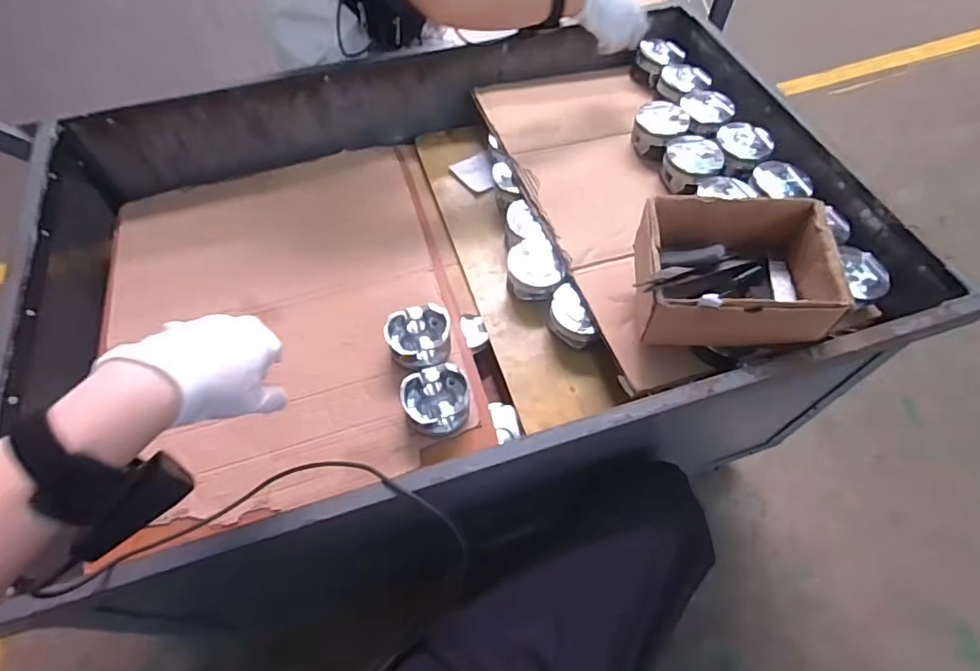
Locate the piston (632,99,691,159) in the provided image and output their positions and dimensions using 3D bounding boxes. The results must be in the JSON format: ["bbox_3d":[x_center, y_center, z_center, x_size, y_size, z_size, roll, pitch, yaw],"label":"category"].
[{"bbox_3d":[0.282,-0.337,0.864,0.085,0.070,0.079,-4,58,-1],"label":"piston"}]

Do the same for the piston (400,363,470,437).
[{"bbox_3d":[-0.067,0.084,0.673,0.083,0.045,0.081,-1,58,1],"label":"piston"}]

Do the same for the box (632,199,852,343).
[{"bbox_3d":[0.277,-0.076,0.603,0.200,0.088,0.158,1,58,2],"label":"box"}]

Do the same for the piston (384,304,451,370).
[{"bbox_3d":[-0.095,0.006,0.726,0.089,0.052,0.080,-19,59,-10],"label":"piston"}]

